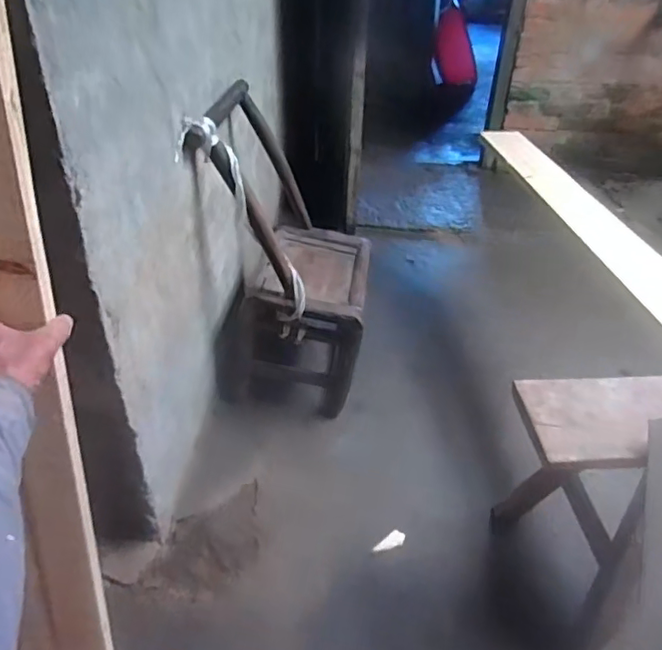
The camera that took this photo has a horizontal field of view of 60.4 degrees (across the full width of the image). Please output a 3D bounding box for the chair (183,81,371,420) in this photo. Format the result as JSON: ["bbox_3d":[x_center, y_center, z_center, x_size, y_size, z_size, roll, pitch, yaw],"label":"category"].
[{"bbox_3d":[-0.077,-0.179,1.296,0.315,0.609,0.392,4,35,4],"label":"chair"}]

